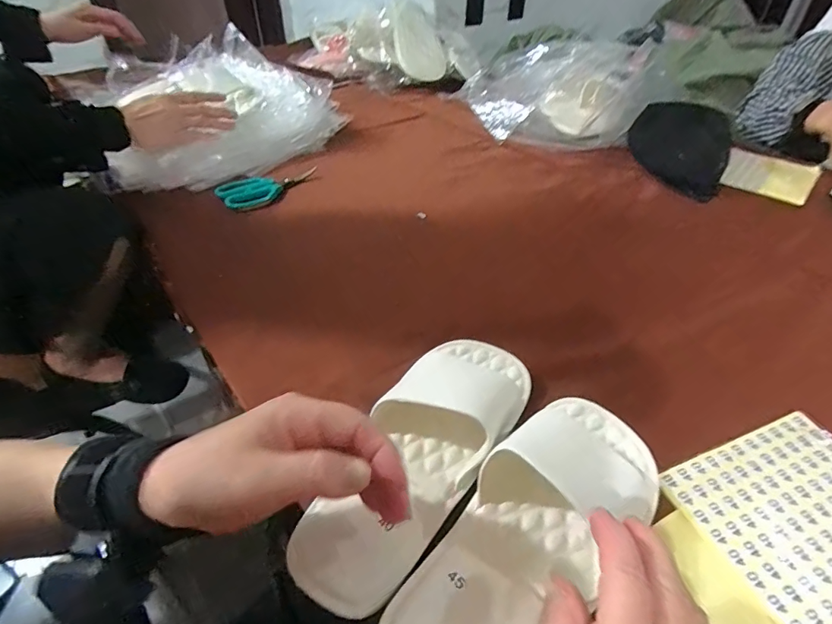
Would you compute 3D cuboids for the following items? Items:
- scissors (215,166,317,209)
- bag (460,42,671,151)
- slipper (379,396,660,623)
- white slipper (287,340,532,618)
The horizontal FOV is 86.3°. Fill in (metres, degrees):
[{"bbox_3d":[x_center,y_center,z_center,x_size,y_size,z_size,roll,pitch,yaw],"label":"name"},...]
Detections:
[{"bbox_3d":[-0.217,-0.189,0.667,0.151,0.019,0.069,-21,46,-23],"label":"scissors"},{"bbox_3d":[0.257,-0.433,0.874,0.328,0.117,0.316,3,42,2],"label":"bag"},{"bbox_3d":[0.077,0.128,0.273,0.086,0.051,0.233,32,51,30],"label":"slipper"},{"bbox_3d":[0.005,0.089,0.321,0.089,0.055,0.230,24,49,24],"label":"white slipper"}]

